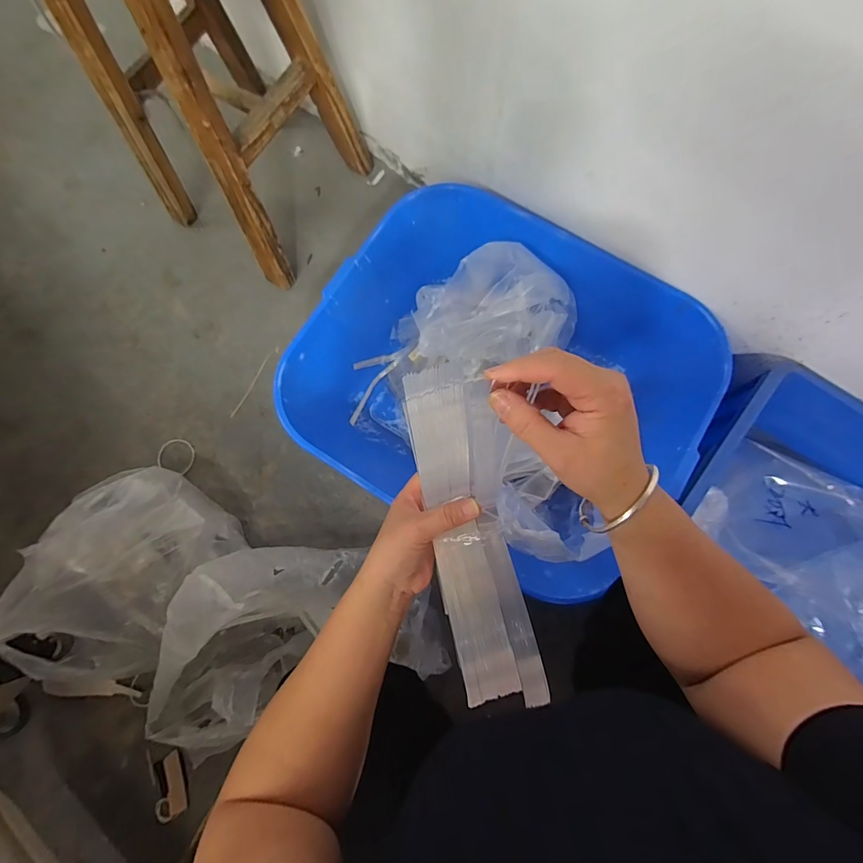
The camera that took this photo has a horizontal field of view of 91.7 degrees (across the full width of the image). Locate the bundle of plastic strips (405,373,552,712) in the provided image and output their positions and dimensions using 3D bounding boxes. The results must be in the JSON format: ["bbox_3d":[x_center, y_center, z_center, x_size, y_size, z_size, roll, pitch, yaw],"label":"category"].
[{"bbox_3d":[0.032,0.073,0.322,0.064,0.073,0.236,-12,93,-1],"label":"bundle of plastic strips"}]

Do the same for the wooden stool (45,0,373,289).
[{"bbox_3d":[-0.322,-0.563,0.670,0.296,0.487,0.351,33,80,8],"label":"wooden stool"}]

